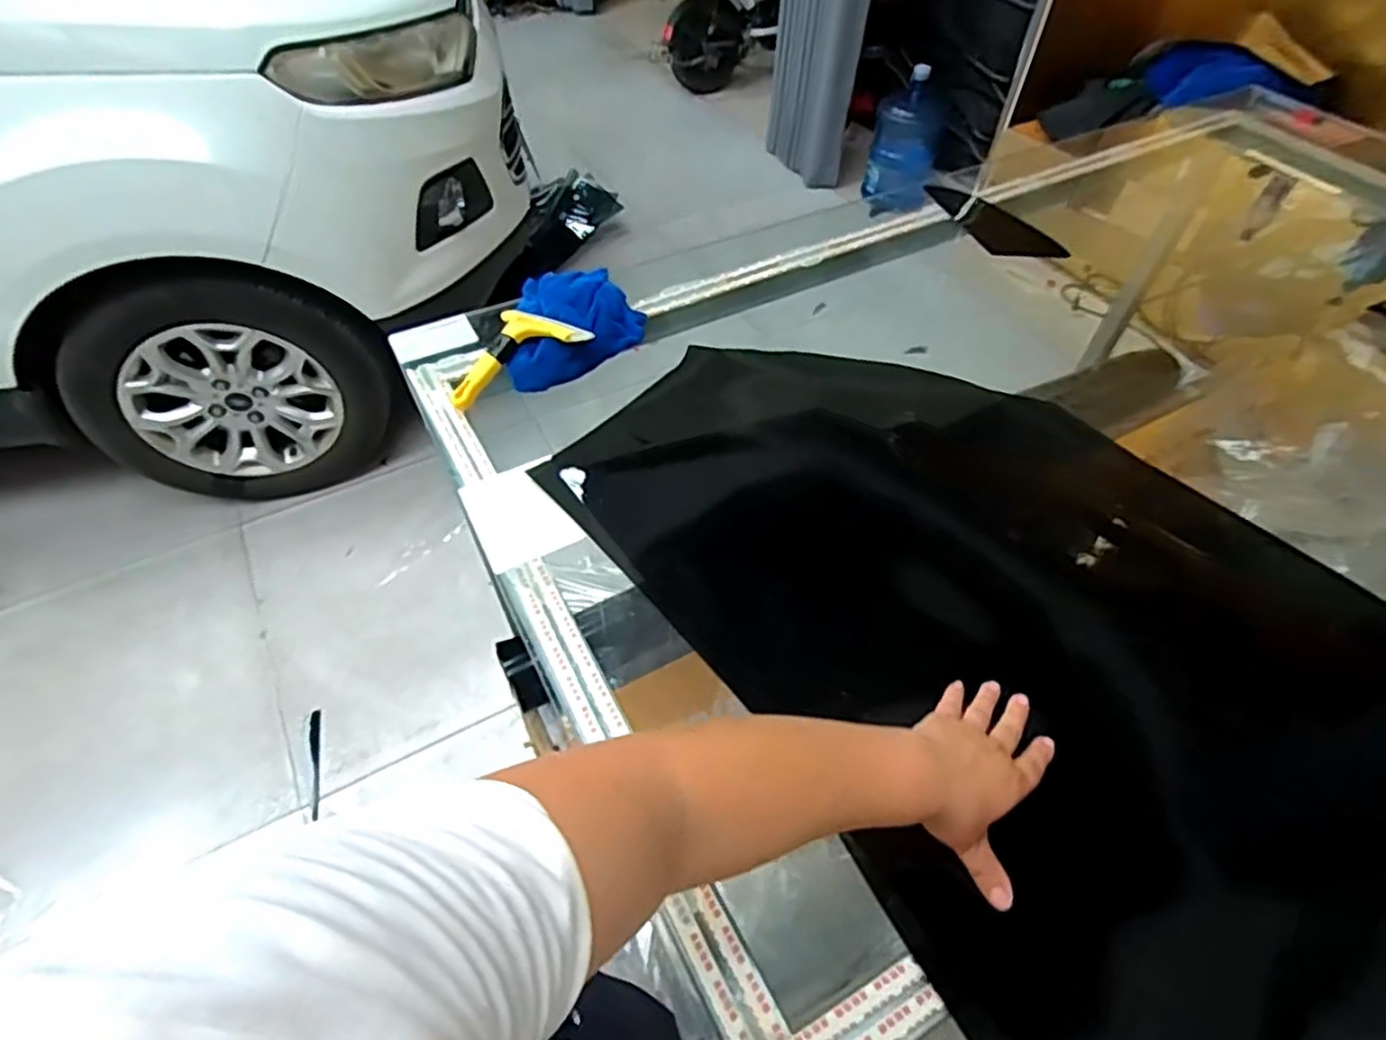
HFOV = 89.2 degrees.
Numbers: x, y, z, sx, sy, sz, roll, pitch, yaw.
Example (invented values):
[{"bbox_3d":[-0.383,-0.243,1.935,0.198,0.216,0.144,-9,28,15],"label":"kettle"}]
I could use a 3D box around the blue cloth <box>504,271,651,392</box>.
[{"bbox_3d":[-0.134,-0.233,0.822,0.155,0.051,0.184,-3,52,-3],"label":"blue cloth"}]

